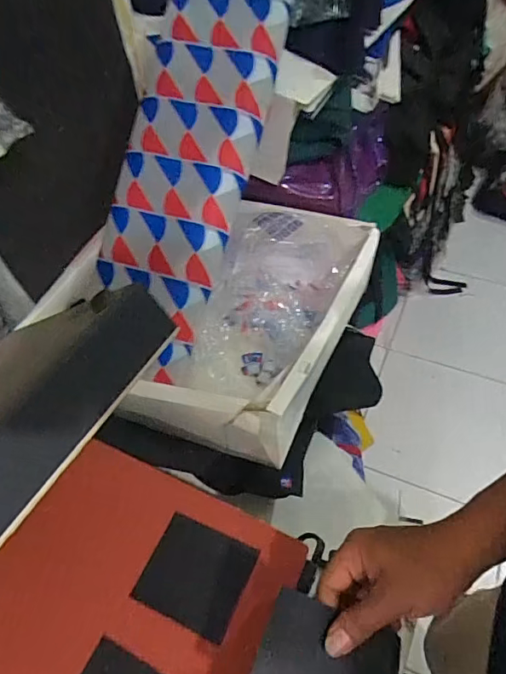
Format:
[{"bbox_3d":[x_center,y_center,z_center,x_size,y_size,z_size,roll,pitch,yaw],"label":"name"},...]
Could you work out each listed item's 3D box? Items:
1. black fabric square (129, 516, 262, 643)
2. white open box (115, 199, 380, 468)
[{"bbox_3d":[-0.055,0.232,0.480,0.096,0.007,0.087,18,56,17],"label":"black fabric square"},{"bbox_3d":[0.032,-0.035,0.729,0.212,0.116,0.429,17,56,16],"label":"white open box"}]

